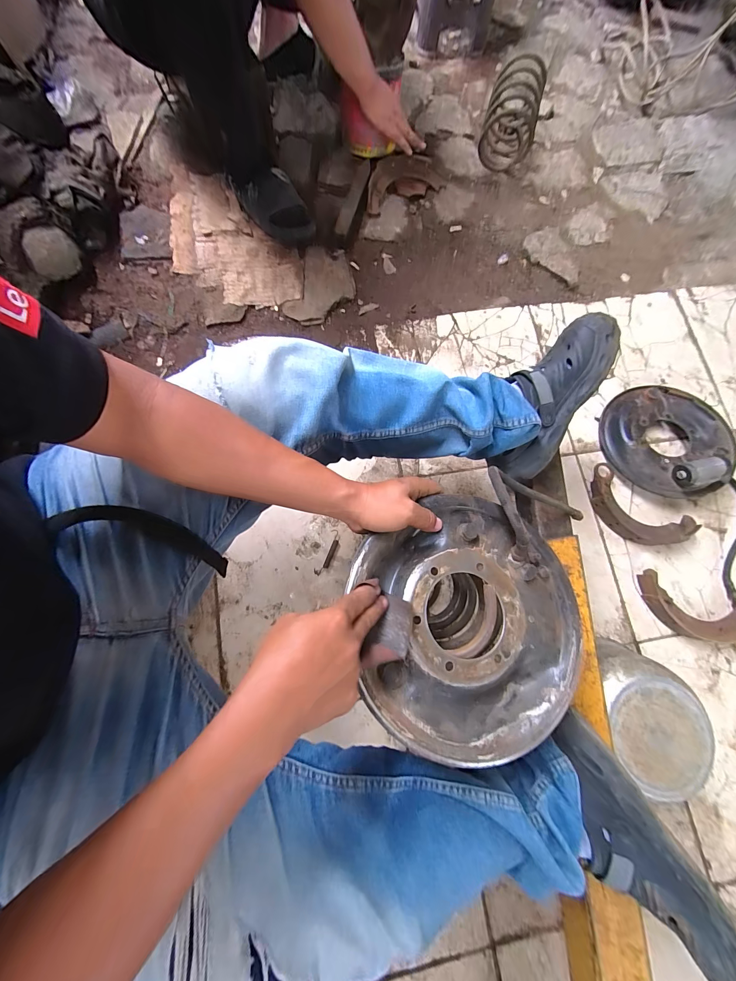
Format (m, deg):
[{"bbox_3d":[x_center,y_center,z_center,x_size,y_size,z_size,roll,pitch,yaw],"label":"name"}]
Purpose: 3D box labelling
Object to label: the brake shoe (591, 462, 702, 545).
[{"bbox_3d":[0.568,0.043,0.692,0.216,0.035,0.115,39,79,8],"label":"brake shoe"}]

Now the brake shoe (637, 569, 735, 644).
[{"bbox_3d":[0.652,0.242,0.651,0.214,0.031,0.100,19,77,3],"label":"brake shoe"}]

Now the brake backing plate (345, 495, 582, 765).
[{"bbox_3d":[0.112,0.134,0.358,0.242,0.050,0.250,0,77,-1],"label":"brake backing plate"}]

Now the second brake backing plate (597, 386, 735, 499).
[{"bbox_3d":[0.660,-0.121,0.710,0.239,0.083,0.256,0,77,-1],"label":"second brake backing plate"}]

